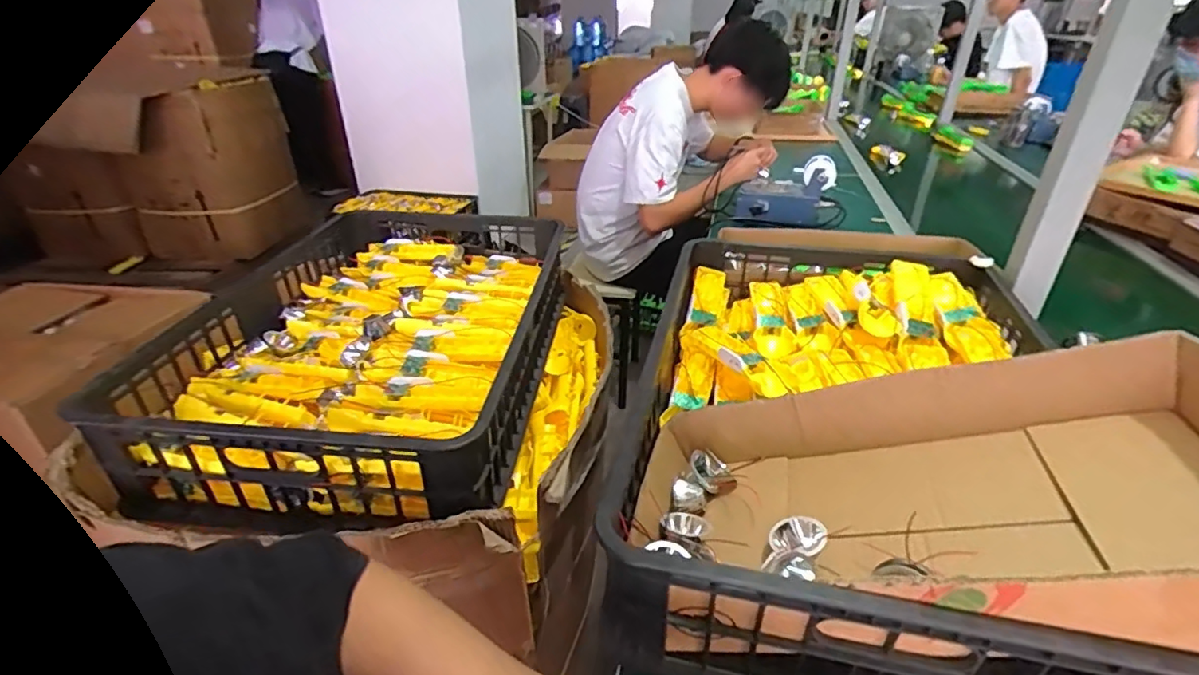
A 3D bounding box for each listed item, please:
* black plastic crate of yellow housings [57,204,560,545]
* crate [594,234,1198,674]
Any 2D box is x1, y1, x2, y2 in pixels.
[{"bbox_3d":[-0.266,-0.014,0.759,0.381,0.159,0.563,1,31,4],"label":"black plastic crate of yellow housings"},{"bbox_3d":[0.266,0.041,0.575,0.399,0.205,0.572,7,32,13],"label":"crate"}]

